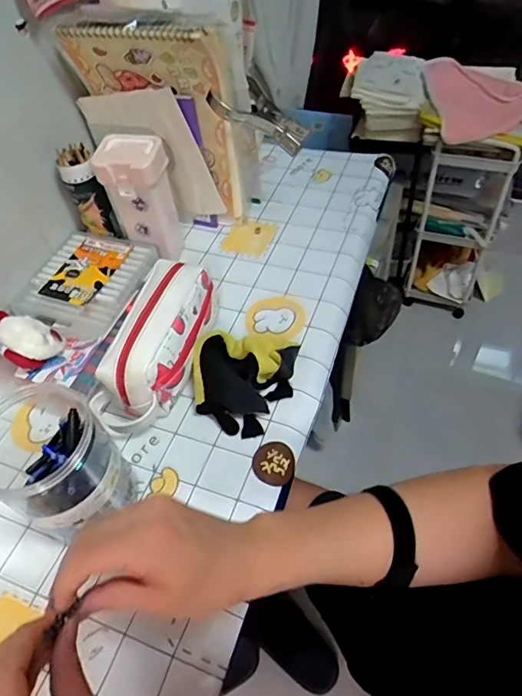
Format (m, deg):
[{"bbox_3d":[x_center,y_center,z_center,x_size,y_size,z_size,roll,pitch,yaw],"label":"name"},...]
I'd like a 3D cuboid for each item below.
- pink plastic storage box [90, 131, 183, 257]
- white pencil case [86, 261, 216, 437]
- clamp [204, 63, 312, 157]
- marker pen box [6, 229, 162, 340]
[{"bbox_3d":[-0.163,-0.200,0.662,0.083,0.166,0.063,4,52,9],"label":"pink plastic storage box"},{"bbox_3d":[-0.121,-0.004,0.565,0.090,0.098,0.211,13,54,16],"label":"white pencil case"},{"bbox_3d":[0.000,-0.318,0.646,0.143,0.044,0.078,24,64,-18],"label":"clamp"},{"bbox_3d":[-0.241,-0.094,0.659,0.139,0.021,0.176,8,55,17],"label":"marker pen box"}]

